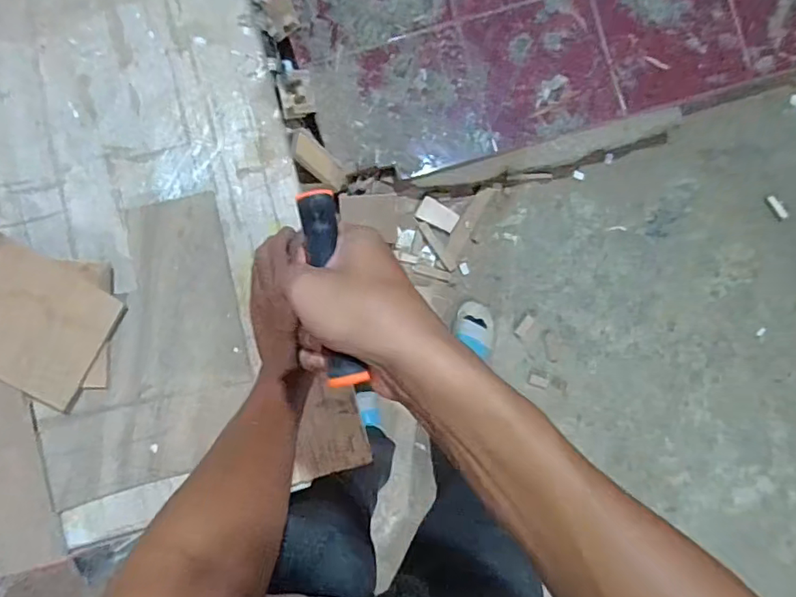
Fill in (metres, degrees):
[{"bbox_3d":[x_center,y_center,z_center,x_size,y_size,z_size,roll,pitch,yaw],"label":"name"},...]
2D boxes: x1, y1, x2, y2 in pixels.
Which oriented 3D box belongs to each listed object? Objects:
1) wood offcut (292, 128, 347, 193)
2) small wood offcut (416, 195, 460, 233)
[{"bbox_3d":[-0.164,-0.281,1.083,0.147,0.011,0.064,43,52,-32],"label":"wood offcut"},{"bbox_3d":[0.096,-0.199,1.246,0.096,0.011,0.053,25,90,-1],"label":"small wood offcut"}]

